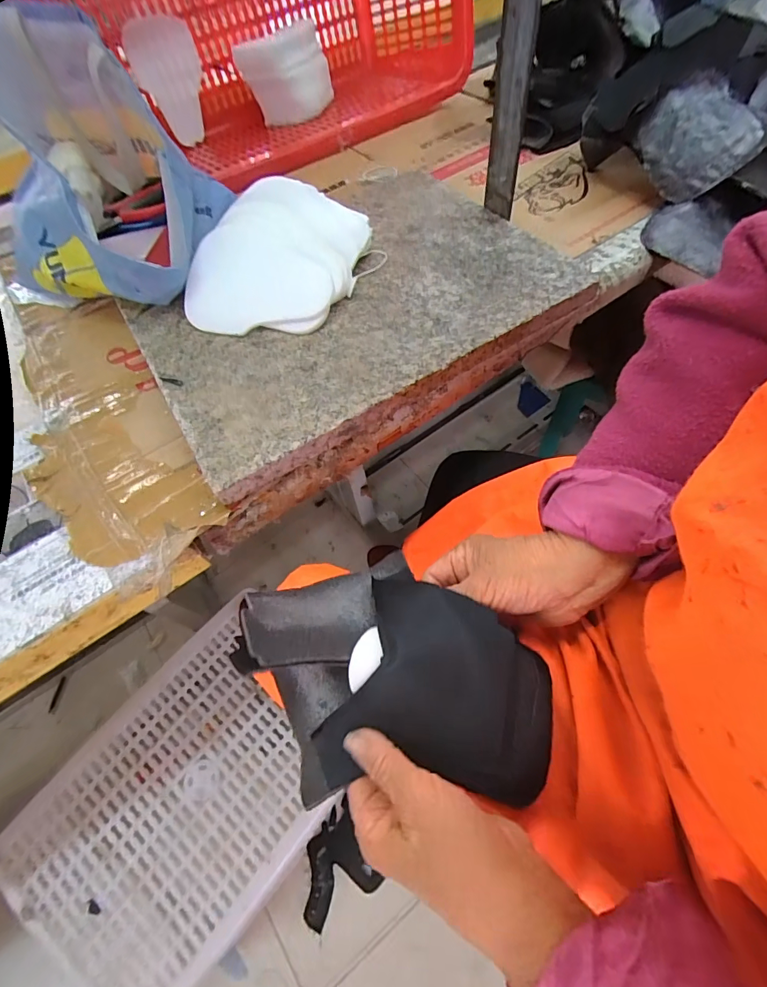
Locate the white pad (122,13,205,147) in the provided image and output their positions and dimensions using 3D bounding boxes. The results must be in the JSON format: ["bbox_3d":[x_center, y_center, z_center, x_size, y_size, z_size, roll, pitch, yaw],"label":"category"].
[{"bbox_3d":[-0.341,-0.677,0.695,0.106,0.147,0.027,-40,61,-16],"label":"white pad"}]

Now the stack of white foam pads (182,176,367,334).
[{"bbox_3d":[-0.099,-0.249,0.423,0.159,0.049,0.206,6,59,10],"label":"stack of white foam pads"}]

